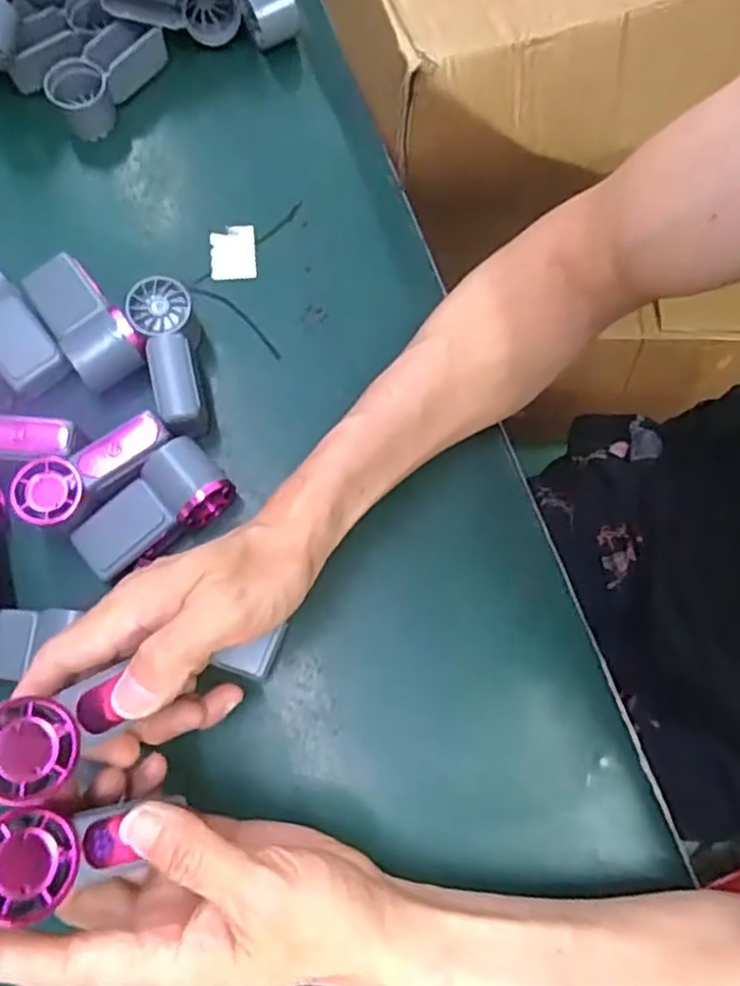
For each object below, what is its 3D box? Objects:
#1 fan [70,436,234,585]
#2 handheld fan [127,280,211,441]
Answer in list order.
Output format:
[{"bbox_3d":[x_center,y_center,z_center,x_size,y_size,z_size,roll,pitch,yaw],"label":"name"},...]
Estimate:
[{"bbox_3d":[-0.130,0.012,0.427,0.089,0.035,0.048,-43,80,-10],"label":"fan"},{"bbox_3d":[-0.122,-0.081,0.446,0.034,0.046,0.092,-14,77,-4],"label":"handheld fan"}]

